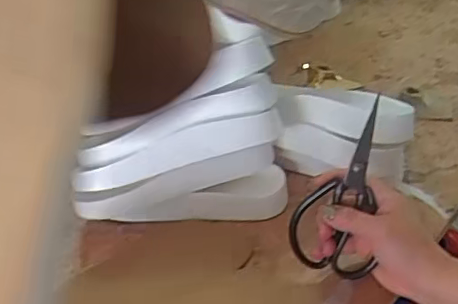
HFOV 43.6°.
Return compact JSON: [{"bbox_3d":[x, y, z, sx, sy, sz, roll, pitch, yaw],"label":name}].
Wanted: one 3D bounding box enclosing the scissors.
[{"bbox_3d":[0.095,0.038,0.535,0.075,0.170,0.012,0,14,-3],"label":"scissors"}]

